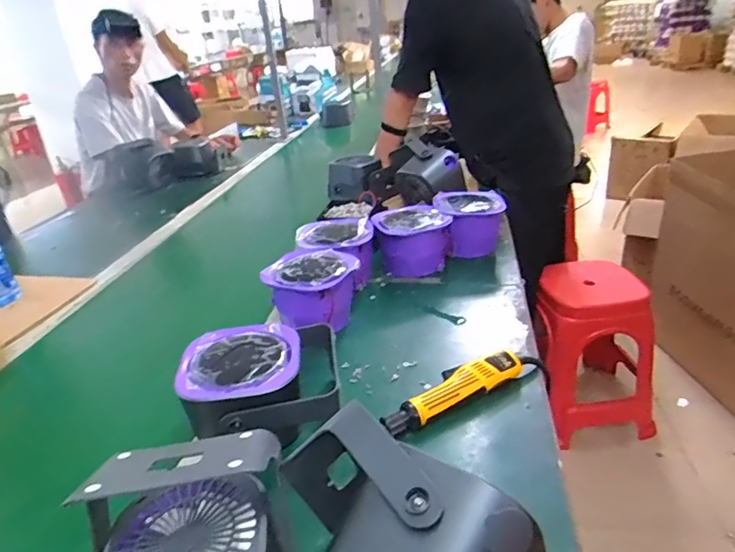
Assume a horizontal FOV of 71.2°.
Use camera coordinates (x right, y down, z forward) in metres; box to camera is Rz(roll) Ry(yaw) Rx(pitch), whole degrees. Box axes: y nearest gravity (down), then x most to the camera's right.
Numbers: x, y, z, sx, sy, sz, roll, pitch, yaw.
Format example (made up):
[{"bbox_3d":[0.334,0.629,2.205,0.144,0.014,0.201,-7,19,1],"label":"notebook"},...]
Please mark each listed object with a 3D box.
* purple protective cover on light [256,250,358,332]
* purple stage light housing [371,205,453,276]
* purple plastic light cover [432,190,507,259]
[{"bbox_3d":[-0.088,0.028,0.854,0.136,0.108,0.130,11,31,28],"label":"purple protective cover on light"},{"bbox_3d":[0.084,-0.070,1.020,0.139,0.108,0.117,-11,27,-11],"label":"purple stage light housing"},{"bbox_3d":[0.213,-0.102,1.052,0.142,0.110,0.146,-5,27,0],"label":"purple plastic light cover"}]

